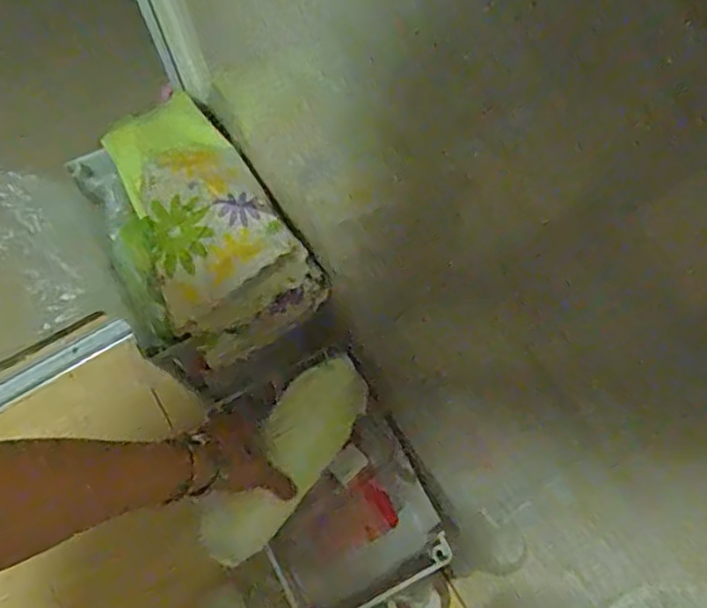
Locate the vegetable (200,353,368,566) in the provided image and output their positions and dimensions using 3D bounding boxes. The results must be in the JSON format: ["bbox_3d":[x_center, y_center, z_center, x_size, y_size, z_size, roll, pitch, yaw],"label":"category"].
[{"bbox_3d":[-0.066,0.149,0.600,0.070,0.055,0.216,34,76,13],"label":"vegetable"}]

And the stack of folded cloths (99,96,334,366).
[{"bbox_3d":[-0.173,-0.078,0.658,0.167,0.085,0.276,-33,72,-10],"label":"stack of folded cloths"}]

